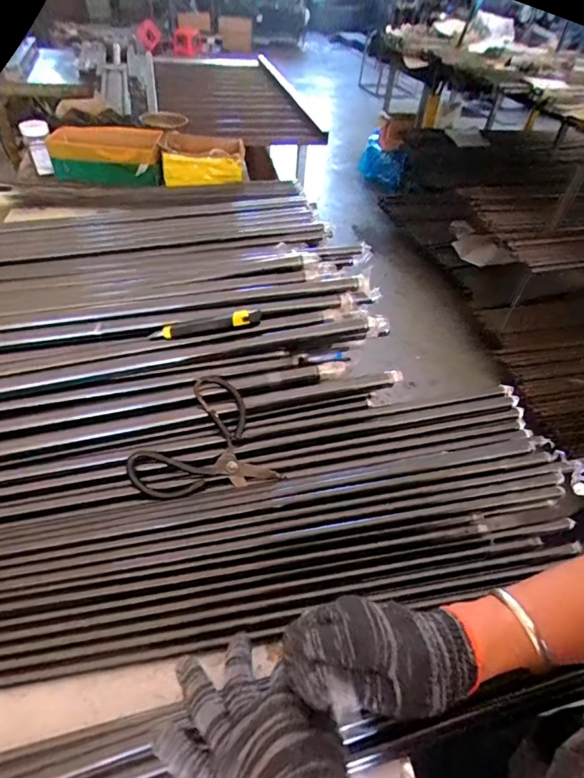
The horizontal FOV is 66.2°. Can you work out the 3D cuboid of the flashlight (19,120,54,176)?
[{"bbox_3d":[-0.635,-0.610,1.126,0.064,0.059,0.135,-17,92,-22],"label":"flashlight"}]

